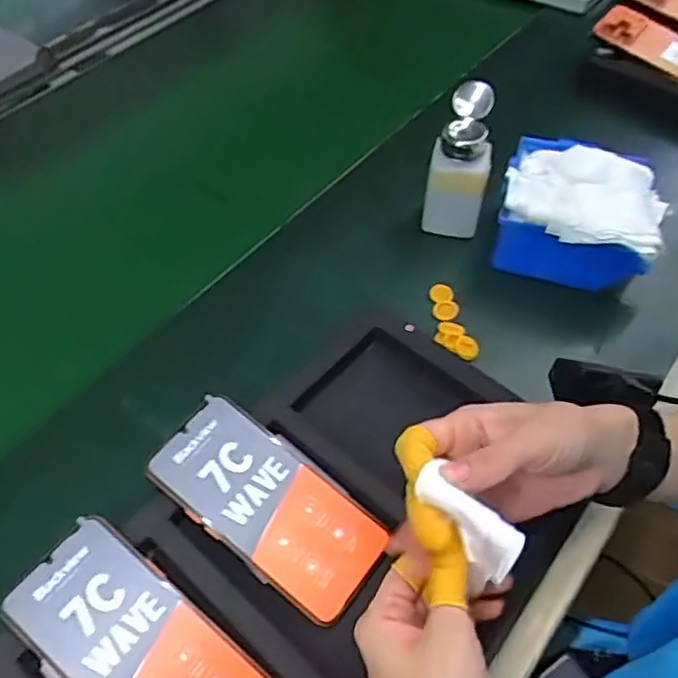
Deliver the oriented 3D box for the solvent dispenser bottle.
[{"bbox_3d":[0.111,-0.158,0.602,0.056,0.134,0.055,11,53,10],"label":"solvent dispenser bottle"}]

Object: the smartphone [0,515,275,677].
[{"bbox_3d":[-0.119,0.186,0.393,0.162,0.005,0.076,38,61,13],"label":"smartphone"}]

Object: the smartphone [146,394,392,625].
[{"bbox_3d":[-0.047,0.111,0.443,0.158,0.008,0.077,35,63,12],"label":"smartphone"}]

